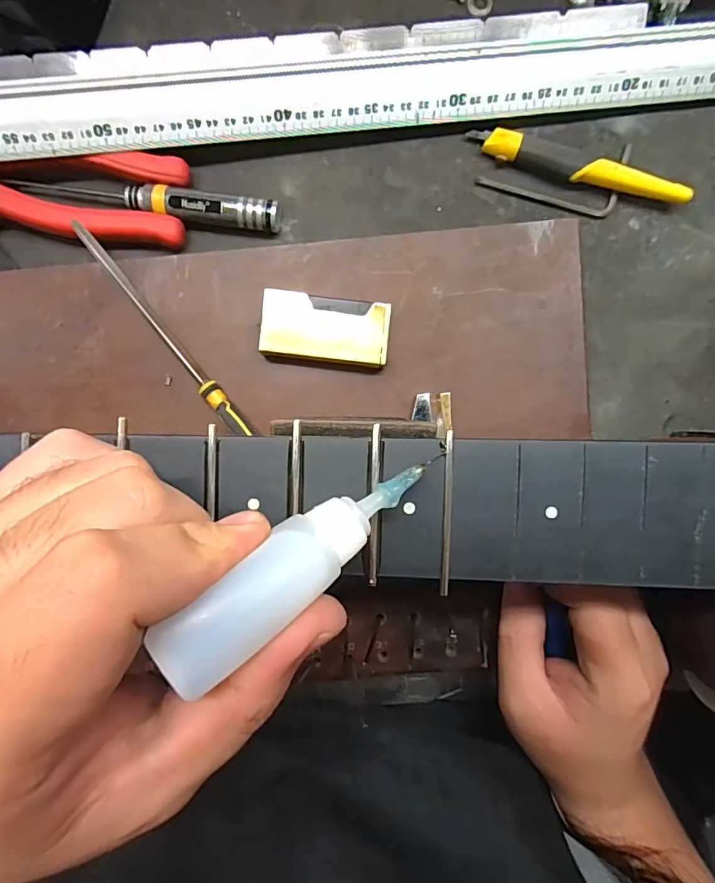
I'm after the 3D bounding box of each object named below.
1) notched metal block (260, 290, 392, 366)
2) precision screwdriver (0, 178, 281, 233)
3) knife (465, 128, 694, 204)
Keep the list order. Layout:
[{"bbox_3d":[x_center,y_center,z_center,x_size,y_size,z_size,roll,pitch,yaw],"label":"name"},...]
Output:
[{"bbox_3d":[-0.017,-0.060,0.257,0.067,0.014,0.035,7,92,0],"label":"notched metal block"},{"bbox_3d":[-0.127,-0.141,0.277,0.159,0.017,0.017,6,92,0],"label":"precision screwdriver"},{"bbox_3d":[0.130,-0.163,0.276,0.128,0.016,0.019,18,92,-1],"label":"knife"}]

